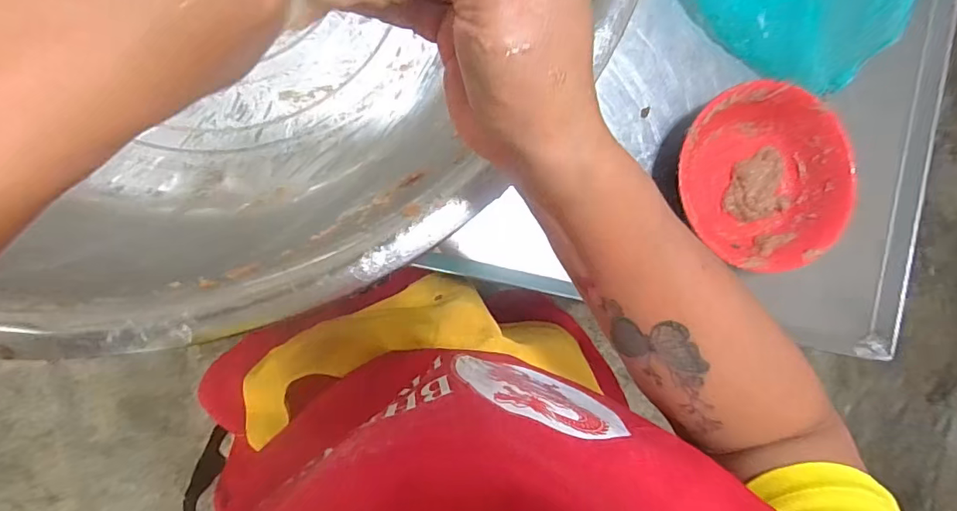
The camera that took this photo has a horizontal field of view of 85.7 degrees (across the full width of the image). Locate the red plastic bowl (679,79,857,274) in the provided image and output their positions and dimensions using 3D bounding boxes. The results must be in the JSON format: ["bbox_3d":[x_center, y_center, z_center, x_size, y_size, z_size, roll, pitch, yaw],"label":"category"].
[{"bbox_3d":[0.262,-0.074,0.495,0.160,0.069,0.166,0,92,-9],"label":"red plastic bowl"}]

